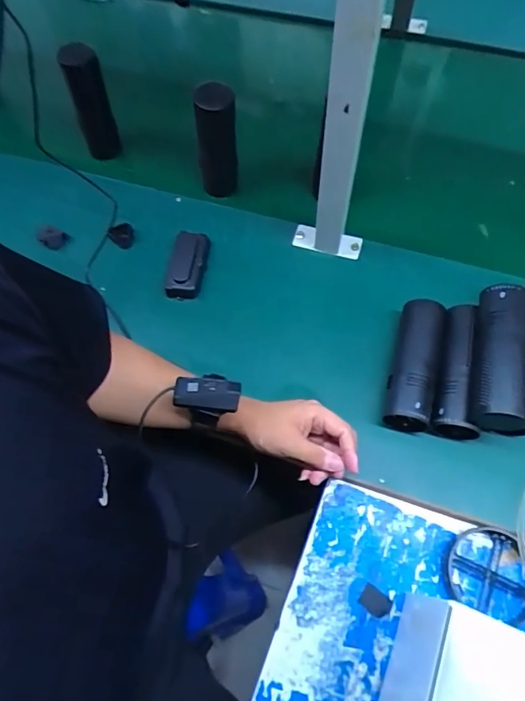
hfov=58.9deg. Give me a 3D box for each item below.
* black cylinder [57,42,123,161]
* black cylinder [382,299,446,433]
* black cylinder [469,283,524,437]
[{"bbox_3d":[-0.262,-0.376,0.717,0.056,0.150,0.055,-22,68,-9],"label":"black cylinder"},{"bbox_3d":[0.188,0.017,0.584,0.054,0.067,0.160,13,67,8],"label":"black cylinder"},{"bbox_3d":[0.266,0.008,0.525,0.060,0.047,0.164,8,67,6],"label":"black cylinder"}]

